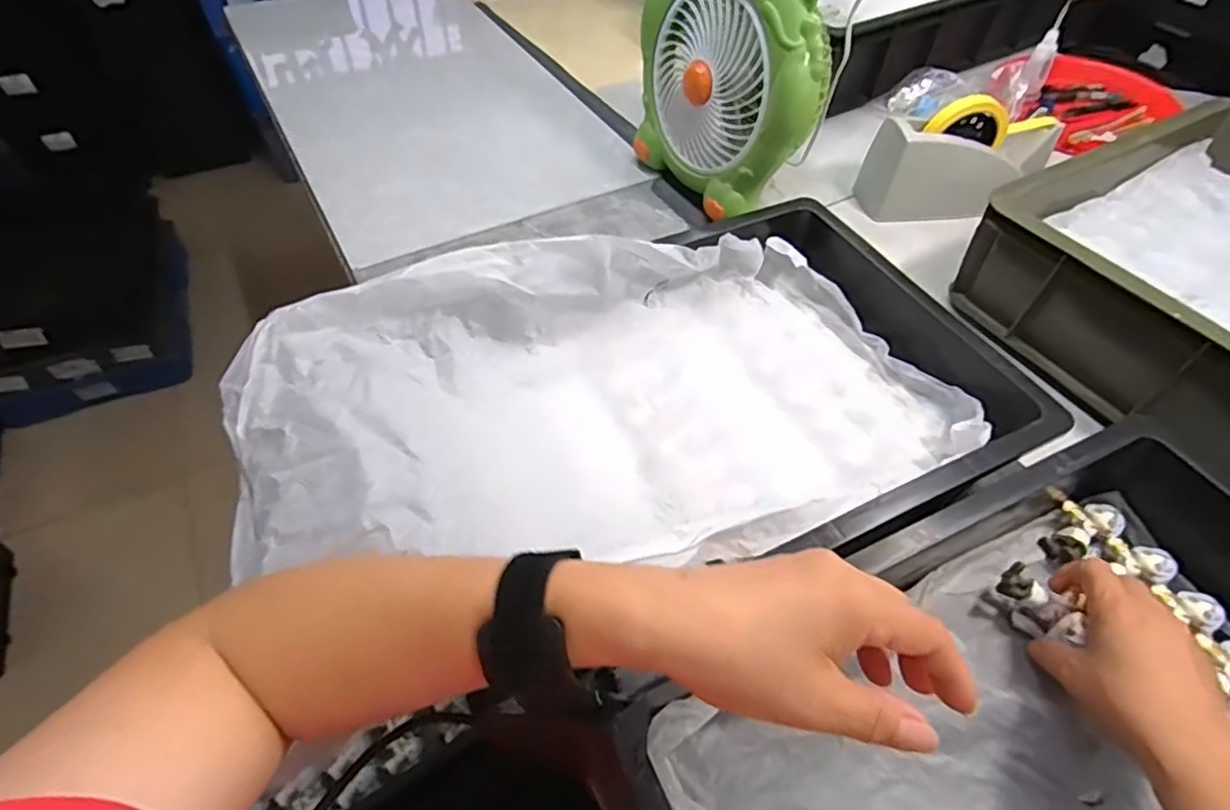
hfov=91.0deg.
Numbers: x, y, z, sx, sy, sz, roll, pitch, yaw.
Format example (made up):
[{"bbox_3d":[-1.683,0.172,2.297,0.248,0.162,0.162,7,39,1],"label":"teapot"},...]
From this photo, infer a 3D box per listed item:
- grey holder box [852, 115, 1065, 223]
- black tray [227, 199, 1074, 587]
[{"bbox_3d":[0.400,-0.279,0.706,0.195,0.106,0.077,-7,52,-7],"label":"grey holder box"},{"bbox_3d":[0.025,-0.020,0.451,0.535,0.098,0.294,-11,53,-10],"label":"black tray"}]

